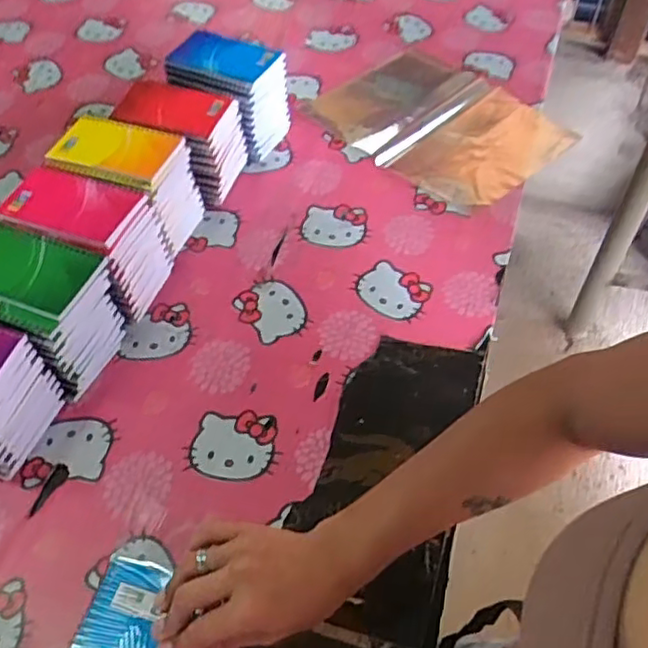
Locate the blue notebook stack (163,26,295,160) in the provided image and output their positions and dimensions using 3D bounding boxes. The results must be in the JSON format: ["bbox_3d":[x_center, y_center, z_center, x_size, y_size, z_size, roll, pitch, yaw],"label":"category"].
[{"bbox_3d":[-0.129,-0.298,0.889,0.137,0.126,0.102,20,55,16],"label":"blue notebook stack"}]

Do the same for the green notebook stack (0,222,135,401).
[{"bbox_3d":[-0.284,-0.013,0.671,0.127,0.116,0.102,15,54,12],"label":"green notebook stack"}]

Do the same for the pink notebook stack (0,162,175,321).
[{"bbox_3d":[-0.254,-0.086,0.726,0.140,0.117,0.099,13,54,11],"label":"pink notebook stack"}]

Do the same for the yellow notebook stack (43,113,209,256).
[{"bbox_3d":[-0.225,-0.160,0.783,0.138,0.121,0.098,17,54,14],"label":"yellow notebook stack"}]

